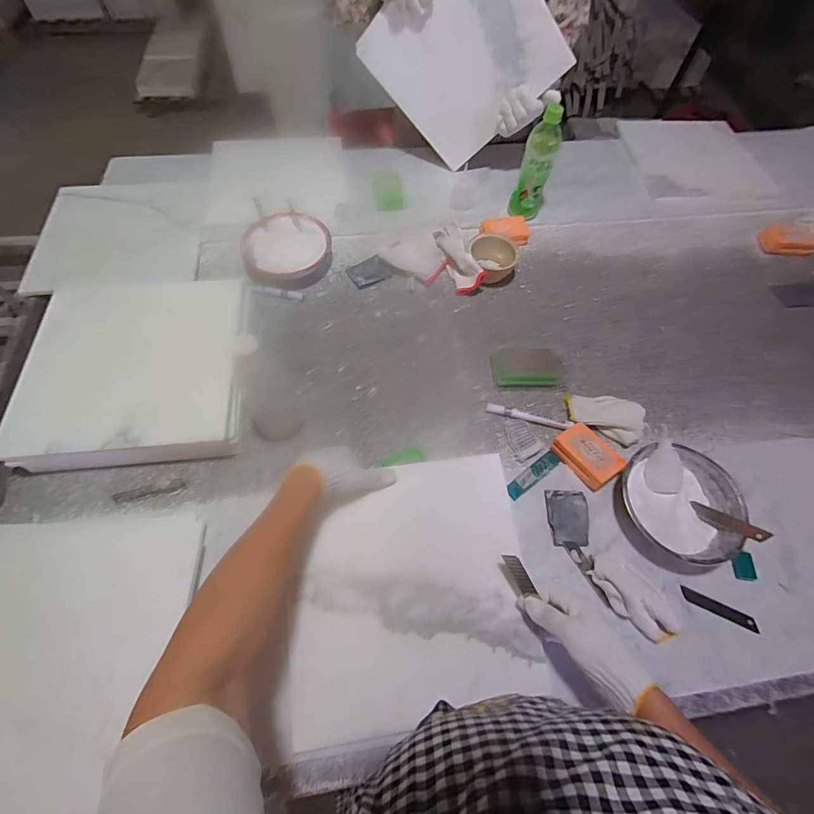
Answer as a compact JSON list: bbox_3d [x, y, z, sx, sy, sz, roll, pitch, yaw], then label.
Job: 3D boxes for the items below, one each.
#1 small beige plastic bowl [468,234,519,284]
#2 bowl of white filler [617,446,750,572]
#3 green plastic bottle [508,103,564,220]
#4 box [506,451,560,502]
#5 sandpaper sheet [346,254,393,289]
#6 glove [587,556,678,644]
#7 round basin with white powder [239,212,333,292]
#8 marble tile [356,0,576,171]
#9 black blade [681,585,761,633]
[{"bbox_3d":[0.170,-0.299,0.796,0.093,0.056,0.097,0,63,-1],"label":"small beige plastic bowl"},{"bbox_3d":[0.386,0.142,0.582,0.163,0.062,0.168,1,65,-1],"label":"bowl of white filler"},{"bbox_3d":[0.260,-0.478,0.806,0.061,0.203,0.063,1,65,-1],"label":"green plastic bottle"},{"bbox_3d":[0.192,0.102,0.604,0.104,0.011,0.023,-34,70,-16],"label":"box"},{"bbox_3d":[-0.074,-0.267,0.786,0.077,0.007,0.062,-30,74,-7],"label":"sandpaper sheet"},{"bbox_3d":[0.293,0.248,0.516,0.047,0.031,0.116,-35,70,-16],"label":"glove"},{"bbox_3d":[-0.228,-0.297,0.772,0.164,0.066,0.137,-19,67,-10],"label":"round basin with white powder"},{"bbox_3d":[0.110,-0.677,0.768,0.300,0.296,0.017,35,49,-33],"label":"marble tile"},{"bbox_3d":[0.422,0.272,0.539,0.101,0.004,0.017,25,66,7],"label":"black blade"}]

